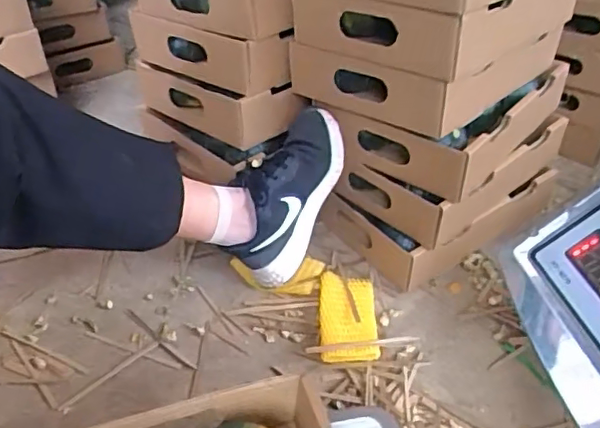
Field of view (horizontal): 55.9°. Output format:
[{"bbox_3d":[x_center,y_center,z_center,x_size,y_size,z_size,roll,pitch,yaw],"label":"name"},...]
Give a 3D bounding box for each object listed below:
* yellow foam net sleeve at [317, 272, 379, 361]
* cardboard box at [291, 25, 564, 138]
[{"bbox_3d":[0.058,0.124,0.681,0.068,0.022,0.126,2,41,1],"label":"yellow foam net sleeve"},{"bbox_3d":[0.165,-0.205,0.725,0.217,0.077,0.279,32,49,31],"label":"cardboard box"}]

